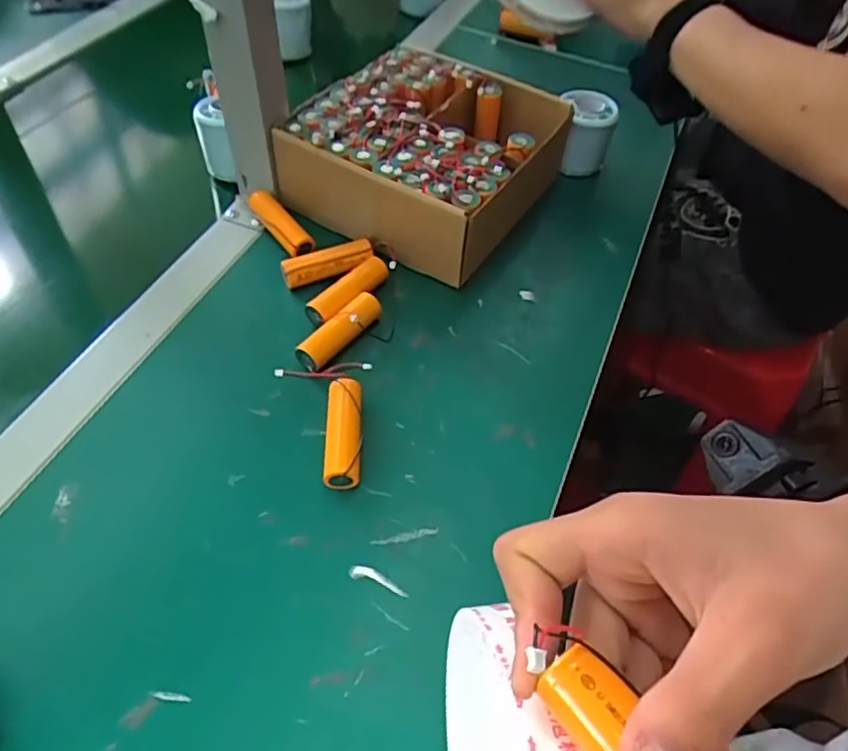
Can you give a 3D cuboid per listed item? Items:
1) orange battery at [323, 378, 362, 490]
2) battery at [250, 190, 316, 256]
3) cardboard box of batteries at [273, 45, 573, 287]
[{"bbox_3d":[-0.051,0.037,0.409,0.022,0.023,0.072,1,53,-5],"label":"orange battery"},{"bbox_3d":[-0.116,-0.123,0.520,0.023,0.022,0.076,-29,61,-25],"label":"battery"},{"bbox_3d":[0.003,-0.192,0.547,0.184,0.077,0.210,28,55,15],"label":"cardboard box of batteries"}]

